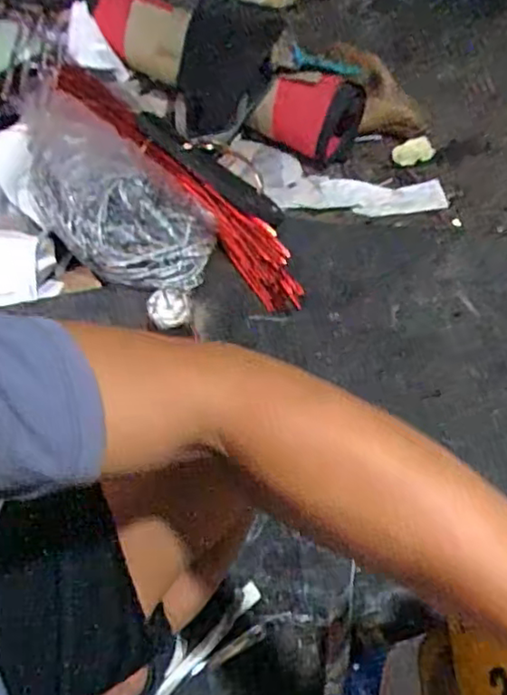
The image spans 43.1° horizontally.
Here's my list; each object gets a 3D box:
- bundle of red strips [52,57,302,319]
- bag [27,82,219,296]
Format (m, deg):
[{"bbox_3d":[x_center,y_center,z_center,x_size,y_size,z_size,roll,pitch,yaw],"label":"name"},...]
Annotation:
[{"bbox_3d":[-0.134,-0.278,1.054,0.087,0.101,0.597,-38,68,-24],"label":"bundle of red strips"},{"bbox_3d":[-0.244,-0.250,0.969,0.451,0.080,0.190,40,64,16],"label":"bag"}]

